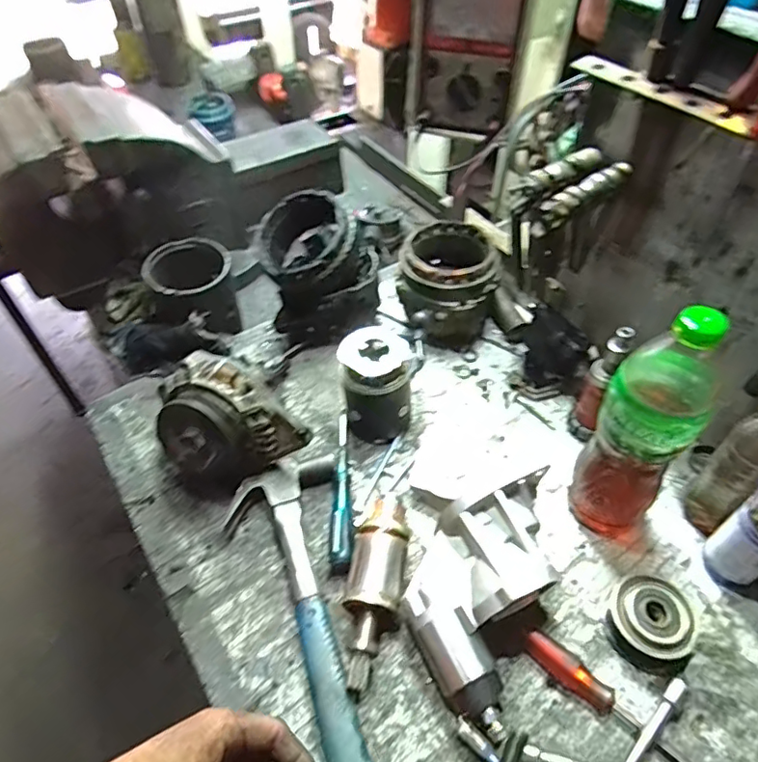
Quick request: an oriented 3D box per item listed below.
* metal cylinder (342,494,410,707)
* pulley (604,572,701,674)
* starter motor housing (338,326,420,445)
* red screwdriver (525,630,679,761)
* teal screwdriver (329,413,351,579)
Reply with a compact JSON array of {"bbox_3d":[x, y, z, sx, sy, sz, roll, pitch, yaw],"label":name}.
[{"bbox_3d":[-0.002,0.194,0.518,0.051,0.048,0.176,6,50,4],"label":"metal cylinder"},{"bbox_3d":[0.247,0.220,0.498,0.068,0.045,0.071,0,50,0],"label":"pulley"},{"bbox_3d":[0.003,0.007,0.639,0.088,0.114,0.088,-2,50,-2],"label":"starter motor housing"},{"bbox_3d":[0.203,0.279,0.458,0.179,0.025,0.021,35,58,25],"label":"red screwdriver"},{"bbox_3d":[-0.044,0.114,0.604,0.021,0.025,0.198,-3,50,-3],"label":"teal screwdriver"}]

